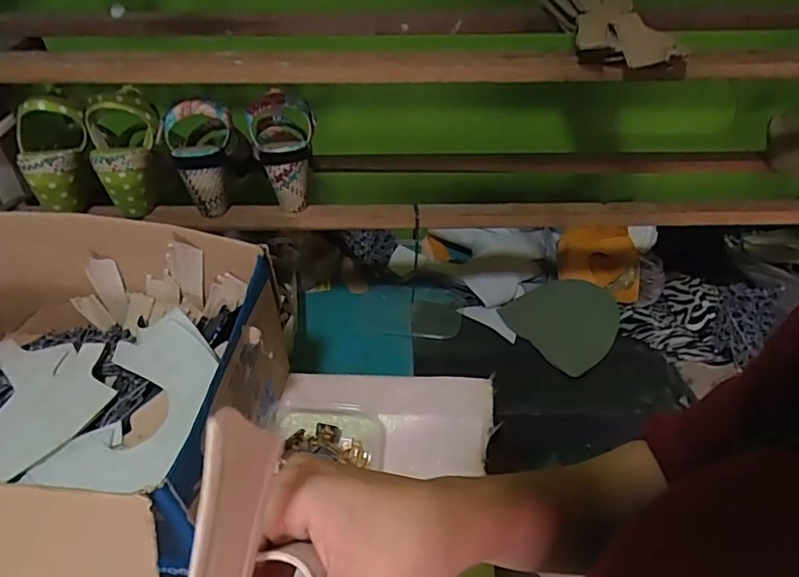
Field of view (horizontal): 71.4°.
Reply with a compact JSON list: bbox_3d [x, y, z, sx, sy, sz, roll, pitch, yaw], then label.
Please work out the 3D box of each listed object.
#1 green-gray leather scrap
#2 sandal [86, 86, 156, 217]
[{"bbox_3d":[0.269,0.046,0.896,0.158,0.018,0.162,-39,64,-19],"label":"green-gray leather scrap"},{"bbox_3d":[-0.341,-0.164,0.684,0.082,0.148,0.073,2,8,-1],"label":"sandal"}]

